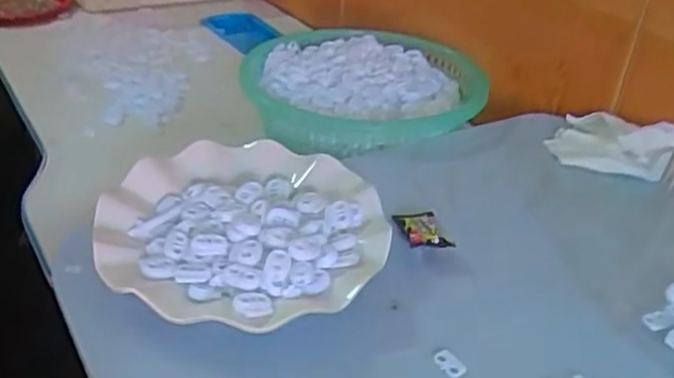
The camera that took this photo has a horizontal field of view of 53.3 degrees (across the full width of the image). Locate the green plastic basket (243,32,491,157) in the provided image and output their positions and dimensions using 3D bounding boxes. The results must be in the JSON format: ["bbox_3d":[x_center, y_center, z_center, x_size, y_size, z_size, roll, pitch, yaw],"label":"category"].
[{"bbox_3d":[0.022,-0.102,0.659,0.220,0.053,0.219,3,30,-6],"label":"green plastic basket"}]

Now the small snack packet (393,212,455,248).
[{"bbox_3d":[0.060,0.026,0.467,0.030,0.010,0.049,-2,30,-13],"label":"small snack packet"}]

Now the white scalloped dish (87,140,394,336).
[{"bbox_3d":[-0.063,0.020,0.434,0.174,0.024,0.186,5,29,-3],"label":"white scalloped dish"}]

